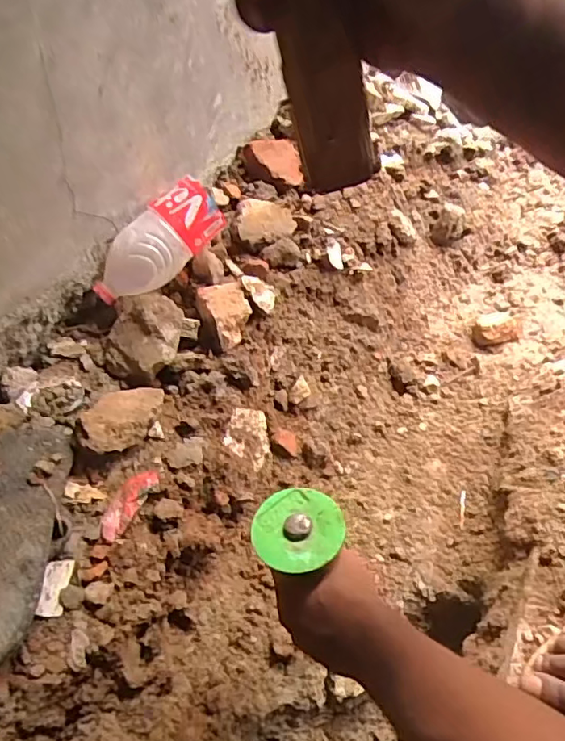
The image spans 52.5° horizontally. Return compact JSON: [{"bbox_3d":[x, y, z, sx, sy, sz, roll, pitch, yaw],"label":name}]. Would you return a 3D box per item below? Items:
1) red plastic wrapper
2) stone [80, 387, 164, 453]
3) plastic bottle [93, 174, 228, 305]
[{"bbox_3d":[-0.163,0.138,0.602,0.027,0.012,0.083,19,46,17],"label":"red plastic wrapper"},{"bbox_3d":[-0.184,0.047,0.650,0.067,0.027,0.110,8,44,6],"label":"stone"},{"bbox_3d":[-0.169,-0.166,0.764,0.193,0.070,0.074,-45,56,-4],"label":"plastic bottle"}]

